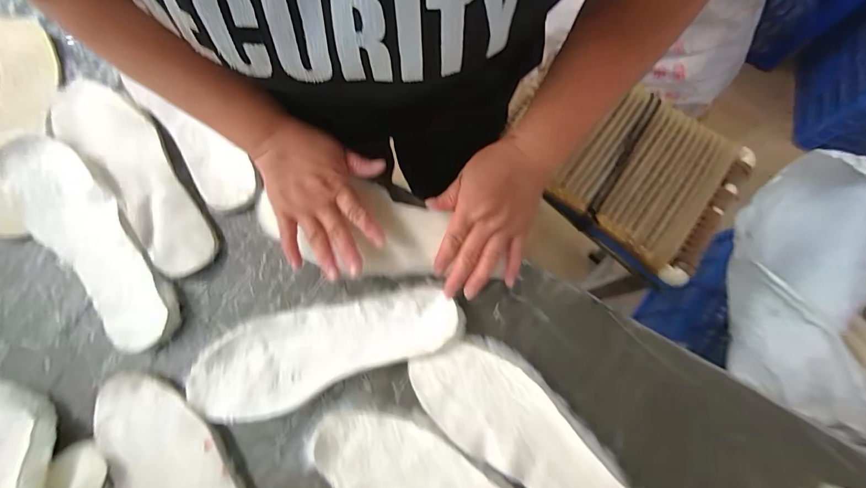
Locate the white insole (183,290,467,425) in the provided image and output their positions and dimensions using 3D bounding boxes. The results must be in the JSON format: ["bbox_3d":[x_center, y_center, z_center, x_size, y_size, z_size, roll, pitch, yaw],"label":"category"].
[{"bbox_3d":[-0.111,0.104,0.411,0.274,0.025,0.089,-20,77,-4],"label":"white insole"}]

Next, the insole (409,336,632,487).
[{"bbox_3d":[0.100,0.190,0.388,0.262,0.010,0.094,41,80,9],"label":"insole"}]

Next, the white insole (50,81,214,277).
[{"bbox_3d":[-0.343,-0.088,0.464,0.083,0.021,0.284,-41,80,-9],"label":"white insole"}]

